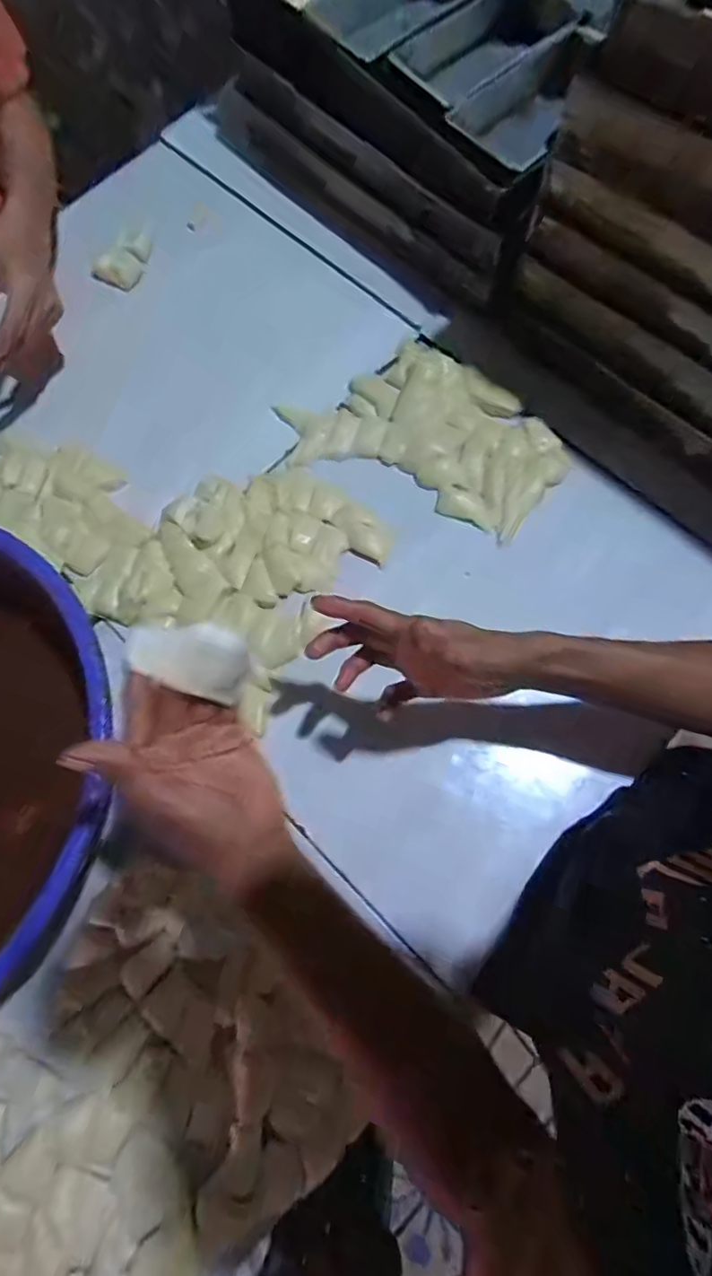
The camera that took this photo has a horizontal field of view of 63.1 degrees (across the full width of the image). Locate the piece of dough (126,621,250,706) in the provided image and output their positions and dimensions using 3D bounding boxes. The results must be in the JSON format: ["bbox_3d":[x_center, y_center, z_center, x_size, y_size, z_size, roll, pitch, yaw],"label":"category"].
[{"bbox_3d":[-0.095,0.012,0.332,0.064,0.018,0.048,3,112,-16],"label":"piece of dough"}]

